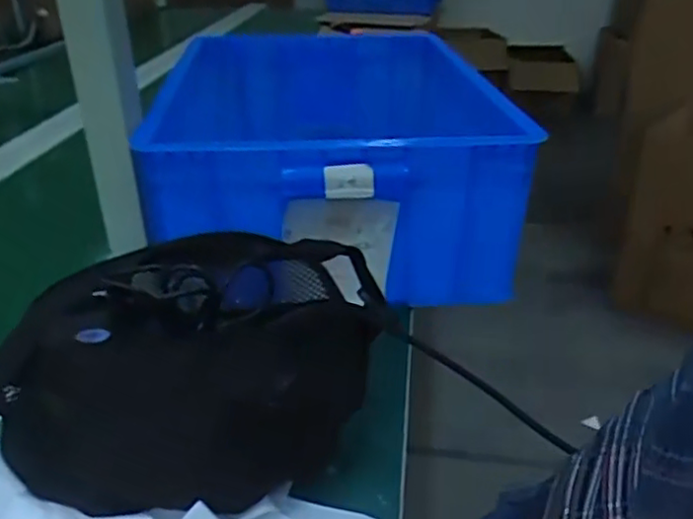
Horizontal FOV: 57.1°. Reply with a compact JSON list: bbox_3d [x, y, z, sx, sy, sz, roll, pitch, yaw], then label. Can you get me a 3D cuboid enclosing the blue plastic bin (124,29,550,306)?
[{"bbox_3d":[-0.023,-0.162,0.831,0.362,0.184,0.609,-3,30,-5],"label":"blue plastic bin"}]

